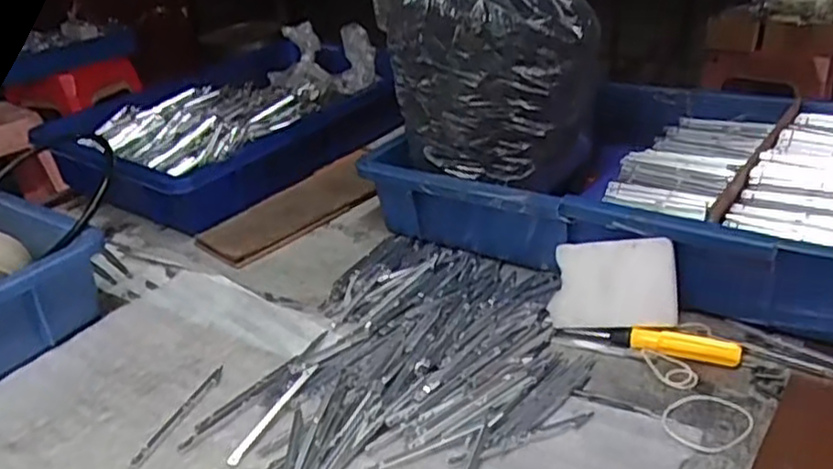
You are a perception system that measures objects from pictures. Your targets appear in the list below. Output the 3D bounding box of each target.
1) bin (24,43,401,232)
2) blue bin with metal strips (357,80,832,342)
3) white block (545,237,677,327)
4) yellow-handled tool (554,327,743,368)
[{"bbox_3d":[-0.197,-0.108,0.808,0.246,0.091,0.314,20,37,40],"label":"bin"},{"bbox_3d":[0.190,-0.043,0.612,0.400,0.088,0.256,14,34,34],"label":"blue bin with metal strips"},{"bbox_3d":[0.138,0.035,0.505,0.086,0.060,0.006,-4,0,21],"label":"white block"},{"bbox_3d":[0.157,0.073,0.490,0.120,0.014,0.017,5,29,20],"label":"yellow-handled tool"}]

